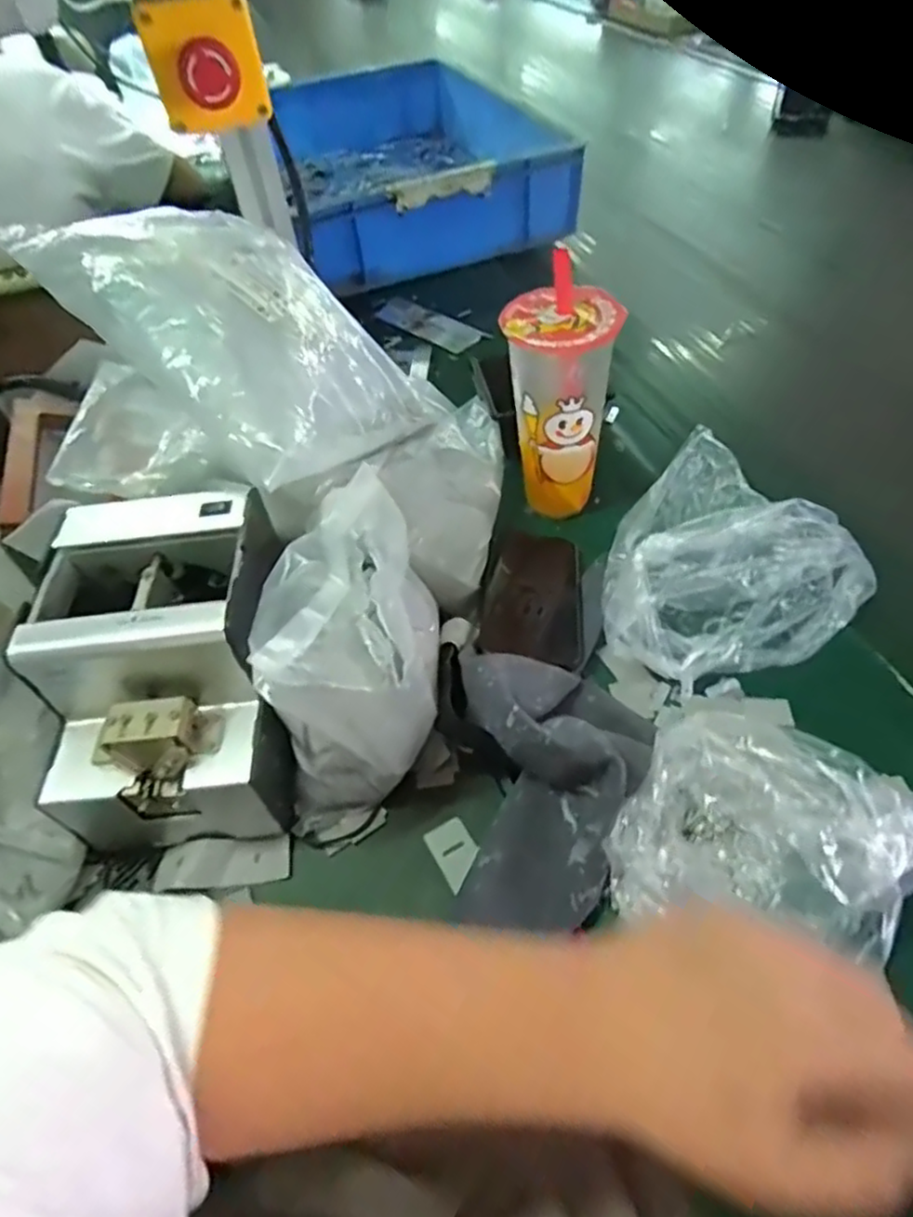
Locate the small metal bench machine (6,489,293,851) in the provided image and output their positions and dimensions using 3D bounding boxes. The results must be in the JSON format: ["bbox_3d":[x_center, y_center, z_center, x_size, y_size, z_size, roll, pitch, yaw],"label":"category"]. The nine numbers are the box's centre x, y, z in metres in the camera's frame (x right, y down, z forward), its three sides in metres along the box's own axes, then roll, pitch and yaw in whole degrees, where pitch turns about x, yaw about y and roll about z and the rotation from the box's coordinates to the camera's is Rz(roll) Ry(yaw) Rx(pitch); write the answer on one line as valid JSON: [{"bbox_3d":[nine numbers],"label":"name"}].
[{"bbox_3d":[-0.170,0.040,0.445,0.147,0.162,0.183,-8,49,-2],"label":"small metal bench machine"}]

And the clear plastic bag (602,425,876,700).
[{"bbox_3d":[0.202,-0.034,0.512,0.178,0.076,0.220,29,58,24],"label":"clear plastic bag"}]

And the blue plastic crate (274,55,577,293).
[{"bbox_3d":[-0.074,-0.712,1.087,0.357,0.139,0.628,-13,50,-6],"label":"blue plastic crate"}]

